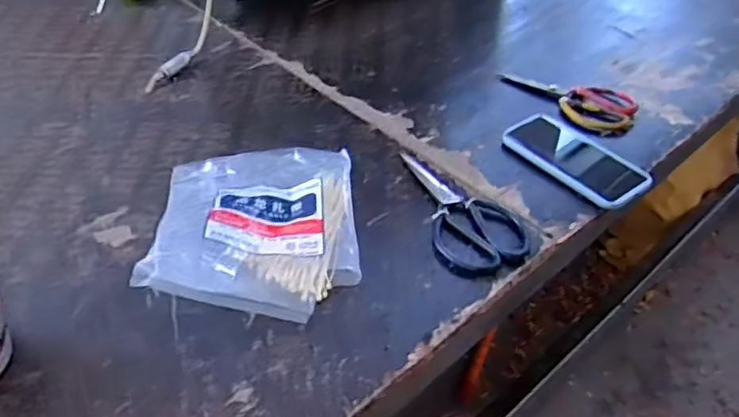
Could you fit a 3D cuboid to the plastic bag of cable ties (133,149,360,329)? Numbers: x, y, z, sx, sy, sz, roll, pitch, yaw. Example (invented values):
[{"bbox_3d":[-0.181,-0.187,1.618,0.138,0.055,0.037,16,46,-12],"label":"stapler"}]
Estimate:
[{"bbox_3d":[-0.115,-0.001,0.634,0.196,0.055,0.243,-3,44,-5],"label":"plastic bag of cable ties"}]

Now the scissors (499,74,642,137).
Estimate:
[{"bbox_3d":[0.261,-0.147,0.832,0.188,0.021,0.094,22,47,20],"label":"scissors"}]

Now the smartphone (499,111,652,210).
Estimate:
[{"bbox_3d":[0.244,-0.064,0.741,0.093,0.016,0.178,-25,50,-26],"label":"smartphone"}]

